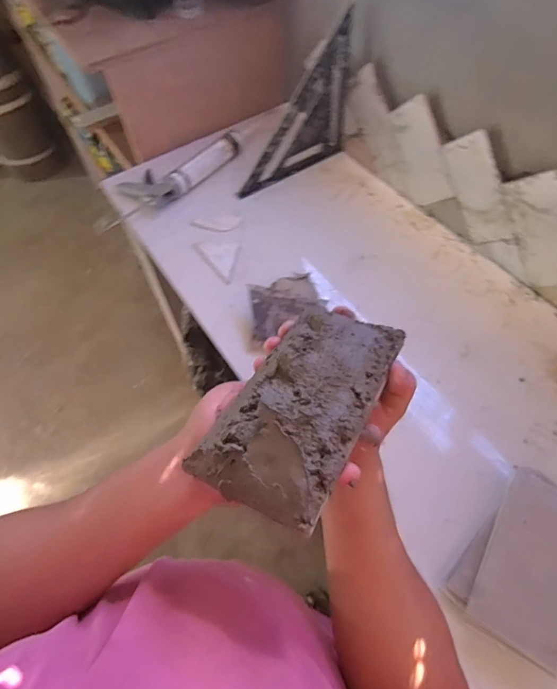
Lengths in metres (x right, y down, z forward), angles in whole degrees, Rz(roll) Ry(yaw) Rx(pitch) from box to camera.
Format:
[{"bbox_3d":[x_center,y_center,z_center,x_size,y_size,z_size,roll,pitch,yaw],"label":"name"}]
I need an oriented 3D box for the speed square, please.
[{"bbox_3d":[0.034,-0.493,0.901,0.299,0.284,0.027,-31,59,-18],"label":"speed square"}]

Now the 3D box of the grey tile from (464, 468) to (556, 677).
[{"bbox_3d":[0.316,0.266,0.519,0.103,0.019,0.205,27,67,25],"label":"grey tile"}]

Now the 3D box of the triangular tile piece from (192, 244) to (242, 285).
[{"bbox_3d":[-0.113,-0.182,0.870,0.076,0.004,0.137,-31,59,-17],"label":"triangular tile piece"}]

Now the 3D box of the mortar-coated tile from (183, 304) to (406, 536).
[{"bbox_3d":[0.026,0.034,0.314,0.087,0.031,0.186,25,53,19],"label":"mortar-coated tile"}]

